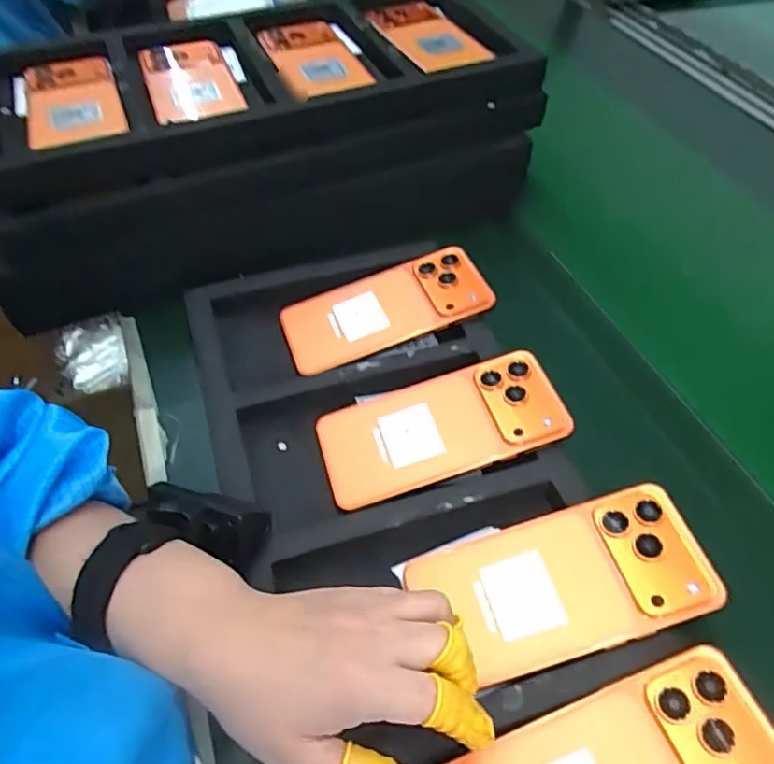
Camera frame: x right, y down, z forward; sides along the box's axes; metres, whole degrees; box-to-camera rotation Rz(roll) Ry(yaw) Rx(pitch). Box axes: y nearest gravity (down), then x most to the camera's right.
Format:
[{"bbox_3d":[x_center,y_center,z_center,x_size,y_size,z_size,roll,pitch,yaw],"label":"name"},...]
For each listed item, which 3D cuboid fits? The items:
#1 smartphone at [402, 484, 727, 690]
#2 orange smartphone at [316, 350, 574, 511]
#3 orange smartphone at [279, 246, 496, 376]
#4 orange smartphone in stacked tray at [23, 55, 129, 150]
[{"bbox_3d":[0.099,0.112,0.334,0.154,0.005,0.077,-18,53,-1],"label":"smartphone"},{"bbox_3d":[0.037,0.030,0.407,0.163,0.008,0.080,-18,52,-2],"label":"orange smartphone"},{"bbox_3d":[-0.002,-0.057,0.479,0.161,0.014,0.077,-21,53,-4],"label":"orange smartphone"},{"bbox_3d":[-0.267,-0.237,0.504,0.076,0.014,0.147,-20,56,-13],"label":"orange smartphone in stacked tray"}]

